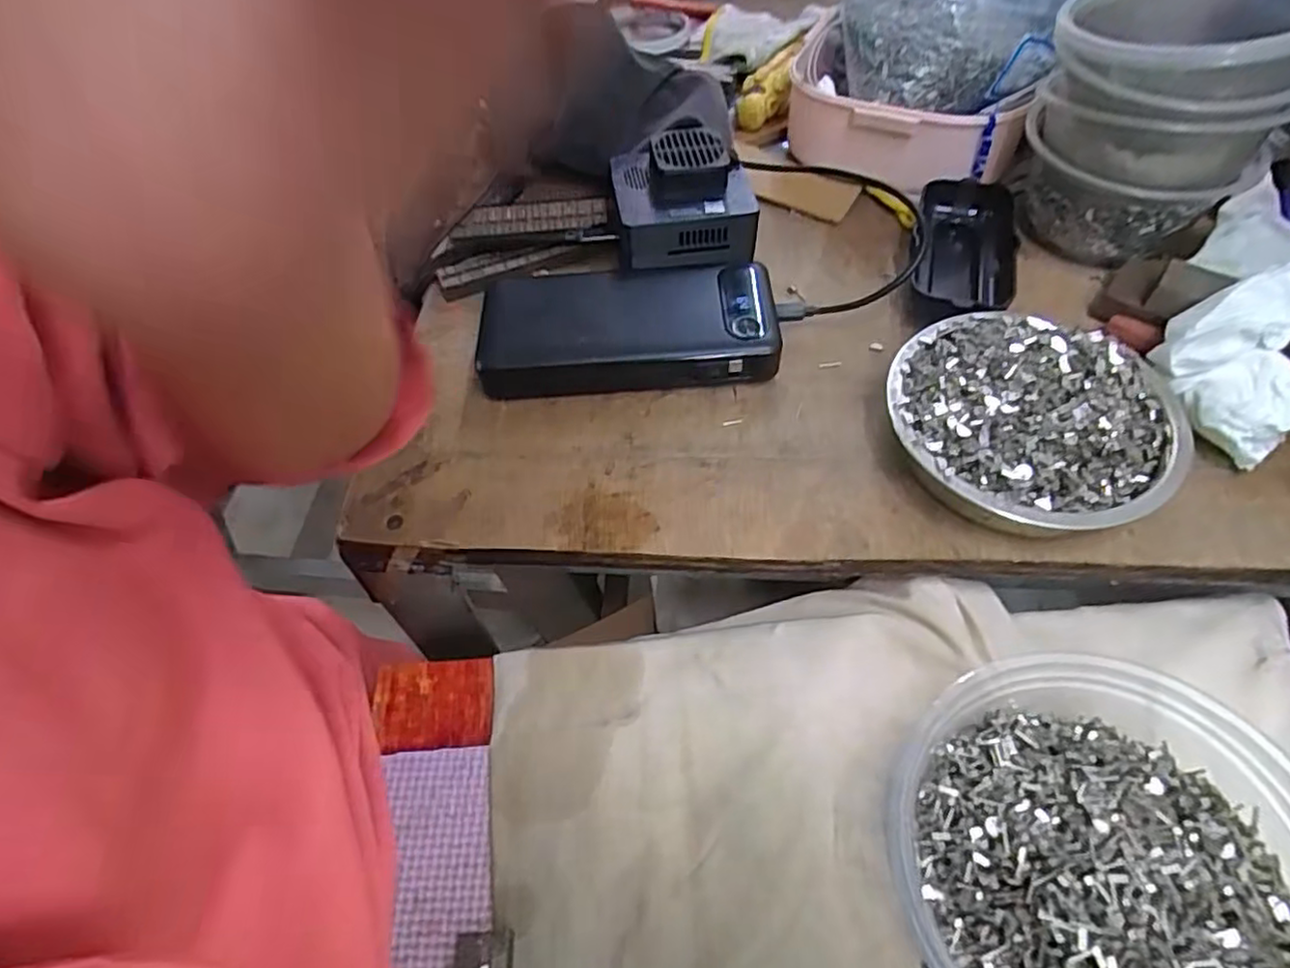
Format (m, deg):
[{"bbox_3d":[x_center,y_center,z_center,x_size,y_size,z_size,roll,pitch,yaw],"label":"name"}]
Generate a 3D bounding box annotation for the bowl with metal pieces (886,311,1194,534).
[{"bbox_3d":[0.173,-0.027,0.313,0.116,0.034,0.113,-2,53,2],"label":"bowl with metal pieces"}]

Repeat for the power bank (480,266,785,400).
[{"bbox_3d":[-0.010,-0.084,0.360,0.152,0.025,0.069,-3,53,1],"label":"power bank"}]

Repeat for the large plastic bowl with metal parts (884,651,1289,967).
[{"bbox_3d":[0.154,0.131,0.229,0.139,0.048,0.128,-2,53,2],"label":"large plastic bowl with metal parts"}]

